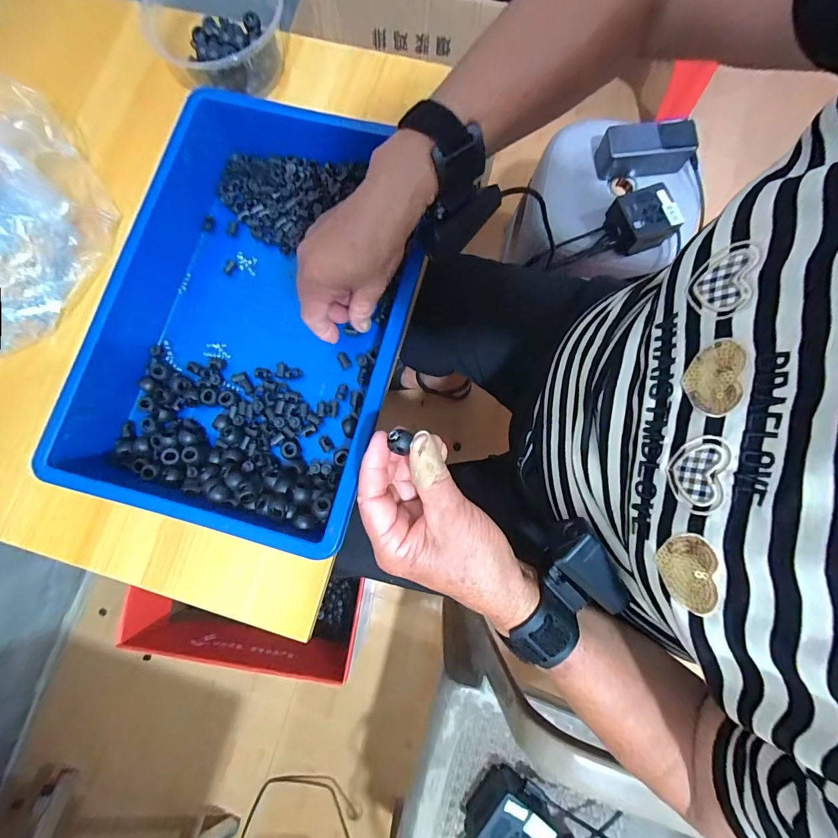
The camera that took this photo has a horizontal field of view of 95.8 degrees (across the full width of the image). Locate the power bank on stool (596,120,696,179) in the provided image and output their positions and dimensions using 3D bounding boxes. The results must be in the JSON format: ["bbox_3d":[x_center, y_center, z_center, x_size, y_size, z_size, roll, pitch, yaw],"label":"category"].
[{"bbox_3d":[0.349,-0.419,0.595,0.136,0.053,0.054,-4,80,1],"label":"power bank on stool"}]

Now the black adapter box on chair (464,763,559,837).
[{"bbox_3d":[0.106,0.474,0.440,0.084,0.038,0.077,35,82,7],"label":"black adapter box on chair"}]

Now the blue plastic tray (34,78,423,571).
[{"bbox_3d":[-0.134,-0.094,0.342,0.236,0.063,0.360,15,81,4],"label":"blue plastic tray"}]

